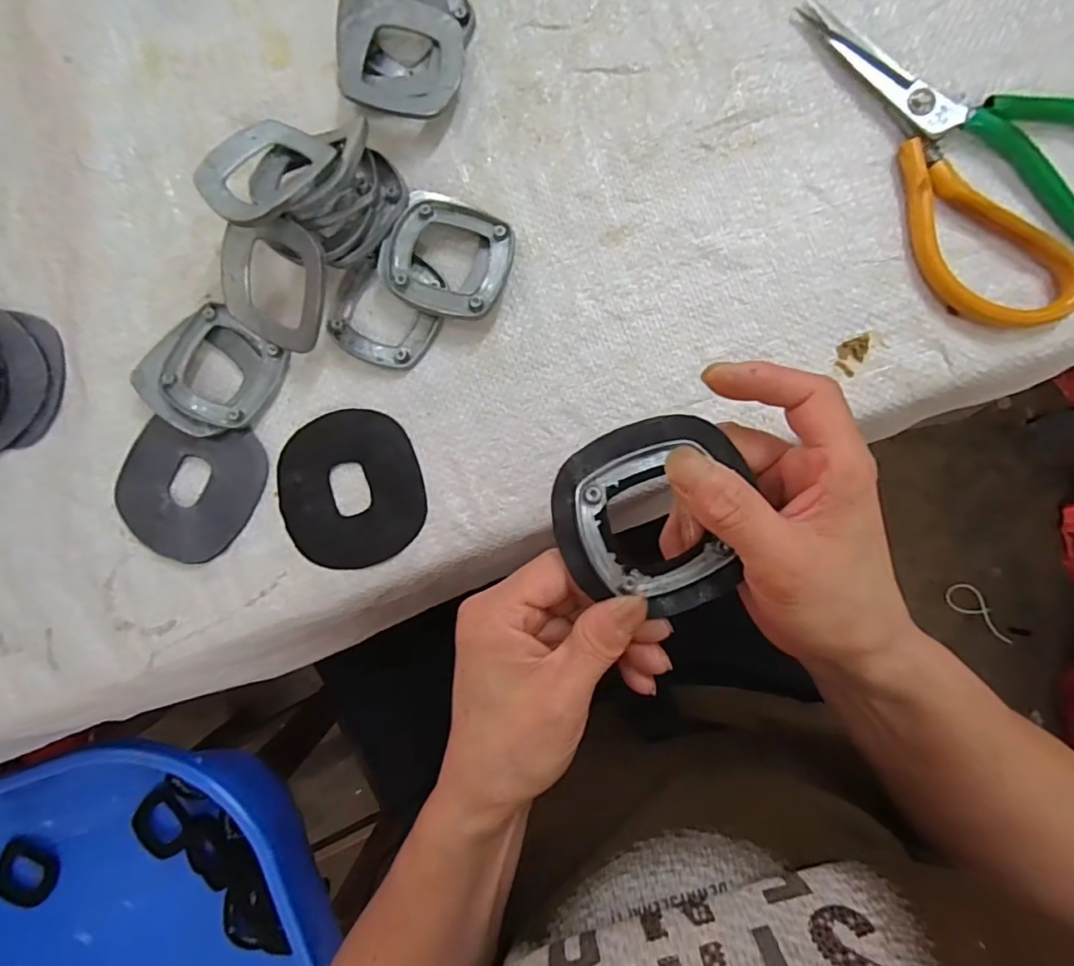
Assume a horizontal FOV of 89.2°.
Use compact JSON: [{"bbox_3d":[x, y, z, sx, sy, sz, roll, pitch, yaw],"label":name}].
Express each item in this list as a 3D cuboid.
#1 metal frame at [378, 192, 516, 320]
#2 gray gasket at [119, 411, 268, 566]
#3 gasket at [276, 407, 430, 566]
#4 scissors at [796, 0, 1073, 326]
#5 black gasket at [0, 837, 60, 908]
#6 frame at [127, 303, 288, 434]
[{"bbox_3d":[-0.045,-0.117,0.283,0.065,0.017,0.061,18,90,5],"label":"metal frame"},{"bbox_3d":[-0.191,0.001,0.296,0.078,0.006,0.074,22,91,5],"label":"gray gasket"},{"bbox_3d":[-0.100,0.003,0.290,0.075,0.004,0.082,-21,87,4],"label":"gasket"},{"bbox_3d":[0.215,-0.170,0.261,0.104,0.018,0.186,-28,87,4],"label":"scissors"},{"bbox_3d":[-0.513,0.390,0.547,0.056,0.020,0.067,-33,88,3],"label":"black gasket"},{"bbox_3d":[-0.174,-0.058,0.291,0.059,0.015,0.065,36,92,4],"label":"frame"}]

